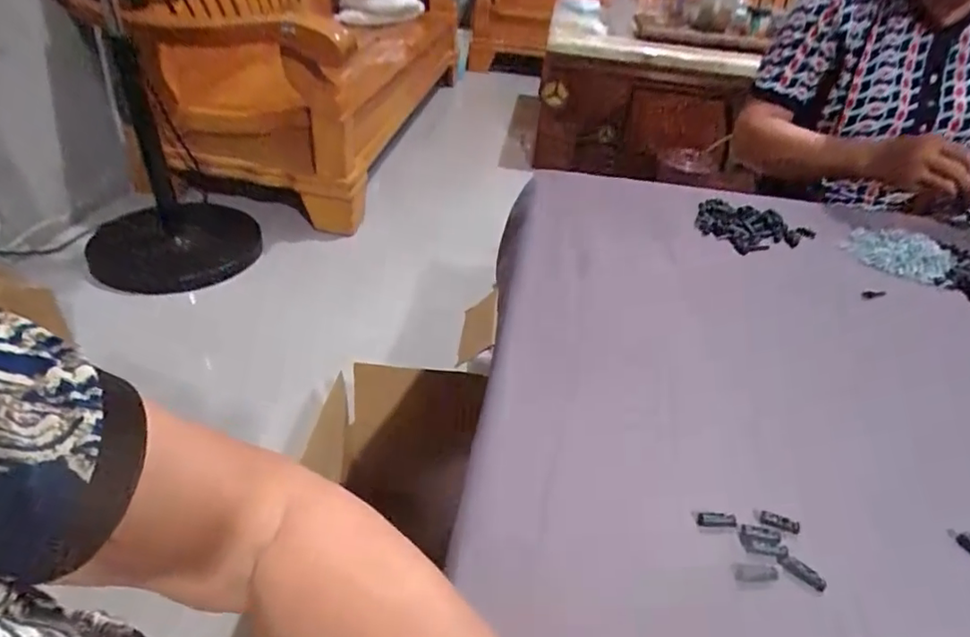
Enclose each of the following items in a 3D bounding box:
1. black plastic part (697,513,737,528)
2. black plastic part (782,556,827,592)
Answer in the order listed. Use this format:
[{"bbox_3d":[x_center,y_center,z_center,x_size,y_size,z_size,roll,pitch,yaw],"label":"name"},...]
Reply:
[{"bbox_3d":[0.162,0.140,0.395,0.026,0.008,0.006,5,37,-2],"label":"black plastic part"},{"bbox_3d":[0.210,0.167,0.373,0.028,0.011,0.006,33,44,31],"label":"black plastic part"}]

